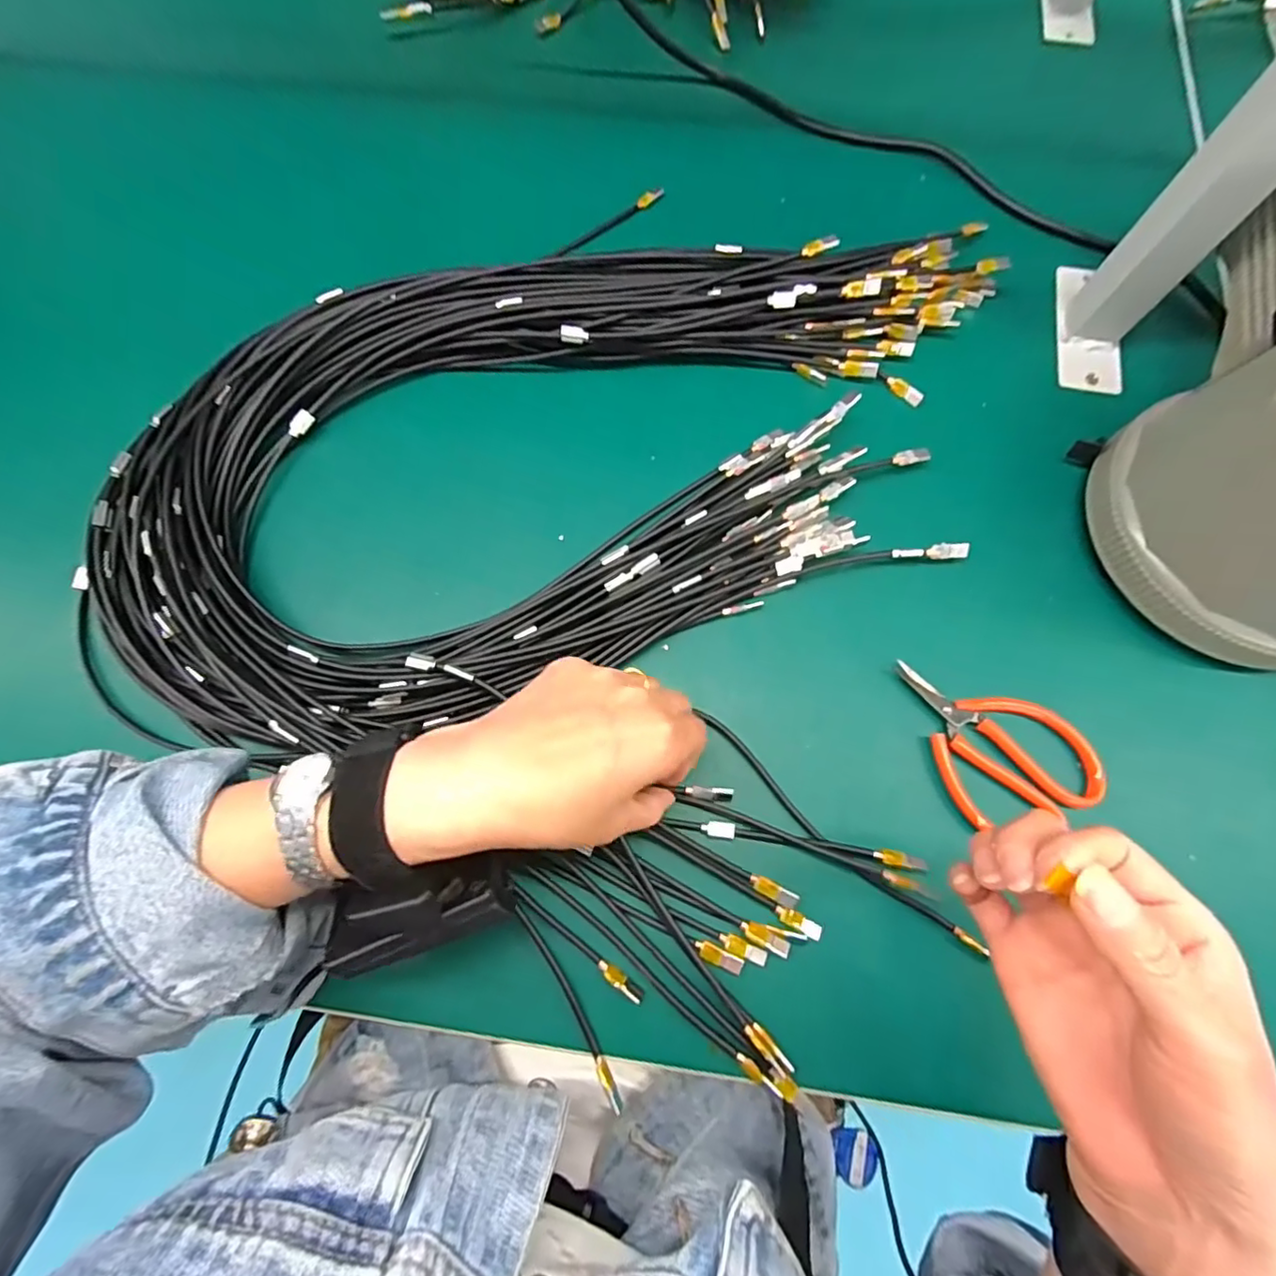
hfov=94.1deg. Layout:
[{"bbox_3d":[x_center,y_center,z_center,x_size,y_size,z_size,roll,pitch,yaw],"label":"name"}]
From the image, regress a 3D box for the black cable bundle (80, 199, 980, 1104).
[{"bbox_3d":[-0.051,-0.050,0.336,0.469,0.041,0.473,6,74,2],"label":"black cable bundle"}]

